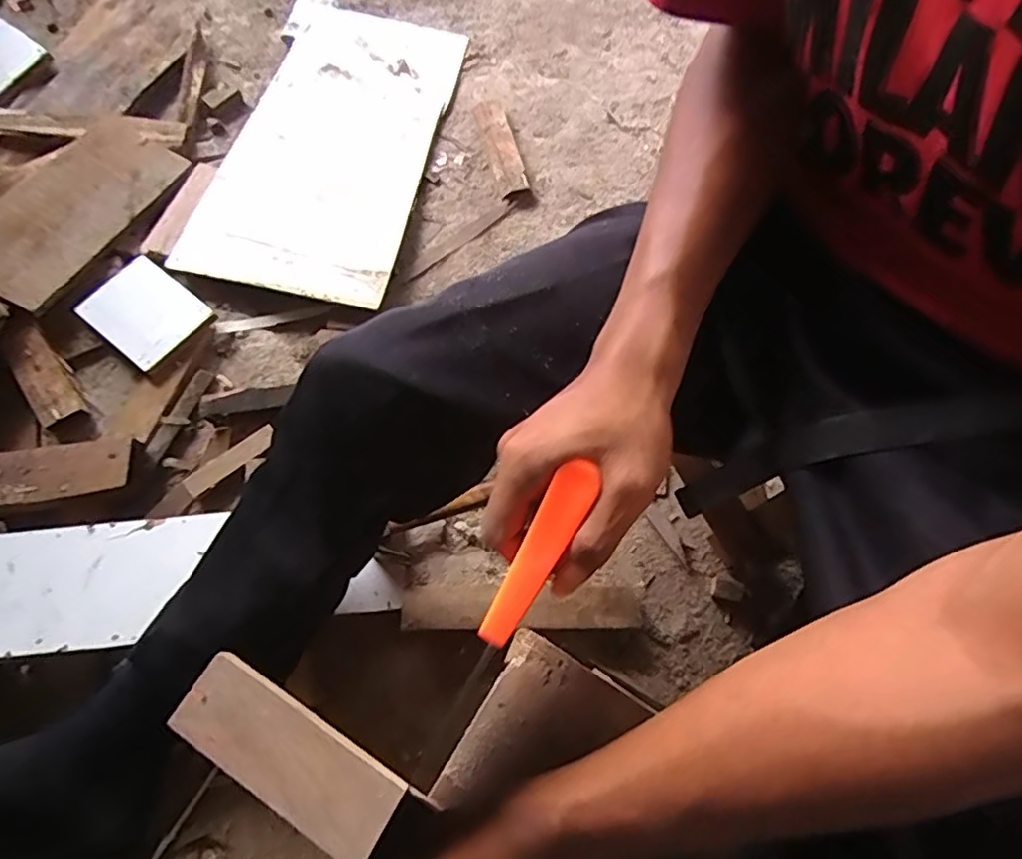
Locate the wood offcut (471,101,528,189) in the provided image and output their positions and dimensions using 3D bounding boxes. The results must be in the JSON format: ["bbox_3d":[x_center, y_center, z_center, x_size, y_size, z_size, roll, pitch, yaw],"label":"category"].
[{"bbox_3d":[-0.013,-0.410,0.892,0.045,0.026,0.159,-16,68,-8],"label":"wood offcut"}]

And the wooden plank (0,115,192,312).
[{"bbox_3d":[-0.551,-0.285,0.771,0.125,0.023,0.293,33,60,-11],"label":"wooden plank"}]

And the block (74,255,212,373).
[{"bbox_3d":[-0.439,-0.142,0.736,0.123,0.027,0.104,35,74,15],"label":"block"}]

